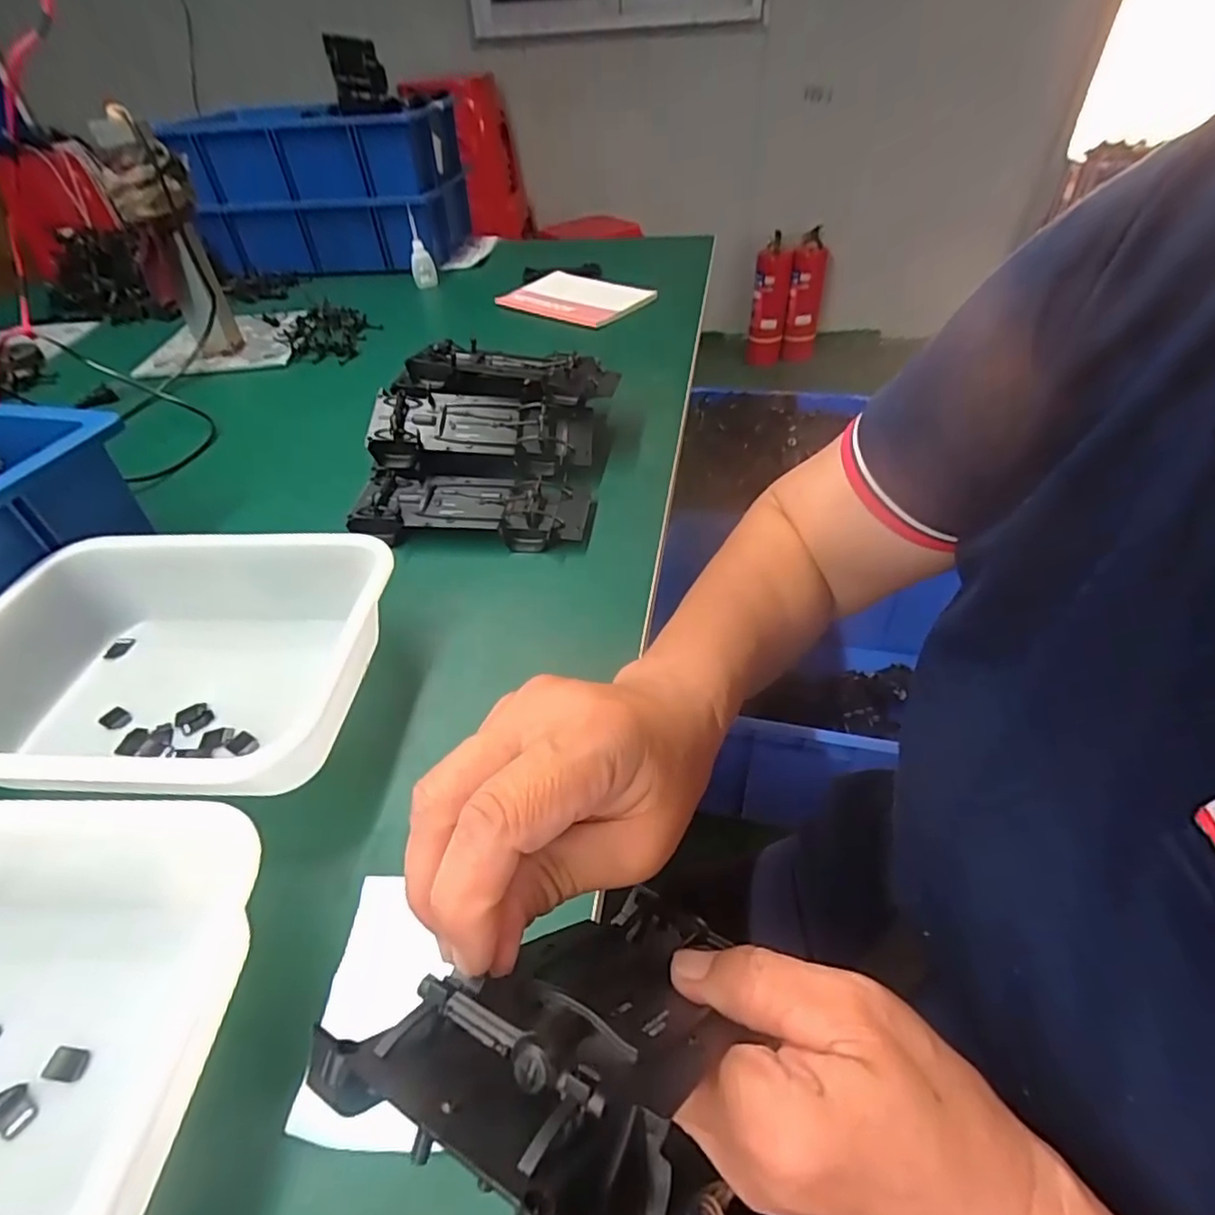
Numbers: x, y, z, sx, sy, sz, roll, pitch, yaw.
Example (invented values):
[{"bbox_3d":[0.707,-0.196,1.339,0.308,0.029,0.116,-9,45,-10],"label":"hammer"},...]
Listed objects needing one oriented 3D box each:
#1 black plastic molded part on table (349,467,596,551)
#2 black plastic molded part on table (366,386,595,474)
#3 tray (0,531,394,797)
[{"bbox_3d":[-0.110,-0.084,0.514,0.195,0.026,0.077,3,44,6],"label":"black plastic molded part on table"},{"bbox_3d":[-0.111,-0.158,0.552,0.194,0.045,0.076,-3,44,0],"label":"black plastic molded part on table"},{"bbox_3d":[-0.269,0.035,0.377,0.247,0.061,0.188,3,44,6],"label":"tray"}]

